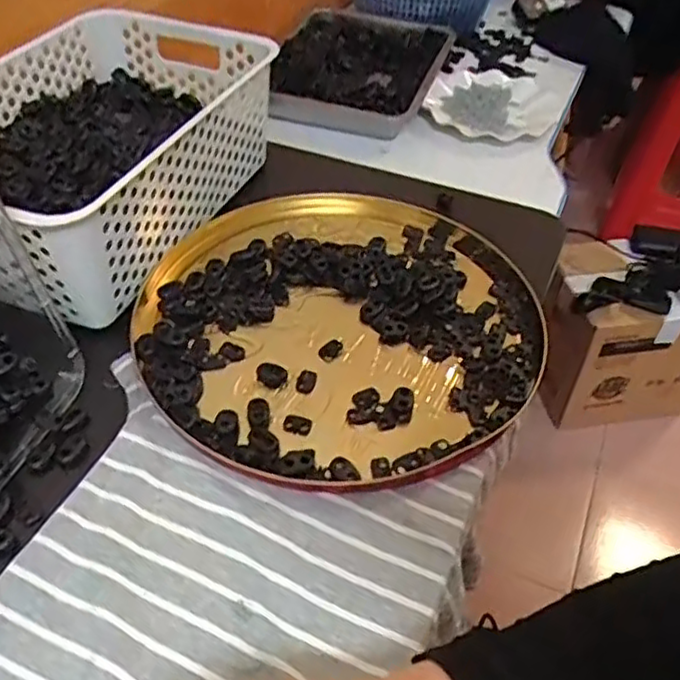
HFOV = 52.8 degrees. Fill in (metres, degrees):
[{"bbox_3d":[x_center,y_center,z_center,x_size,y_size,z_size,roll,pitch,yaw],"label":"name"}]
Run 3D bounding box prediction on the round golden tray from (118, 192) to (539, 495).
[{"bbox_3d":[-0.003,-0.016,0.509,0.286,0.018,0.284,2,45,-2],"label":"round golden tray"}]

